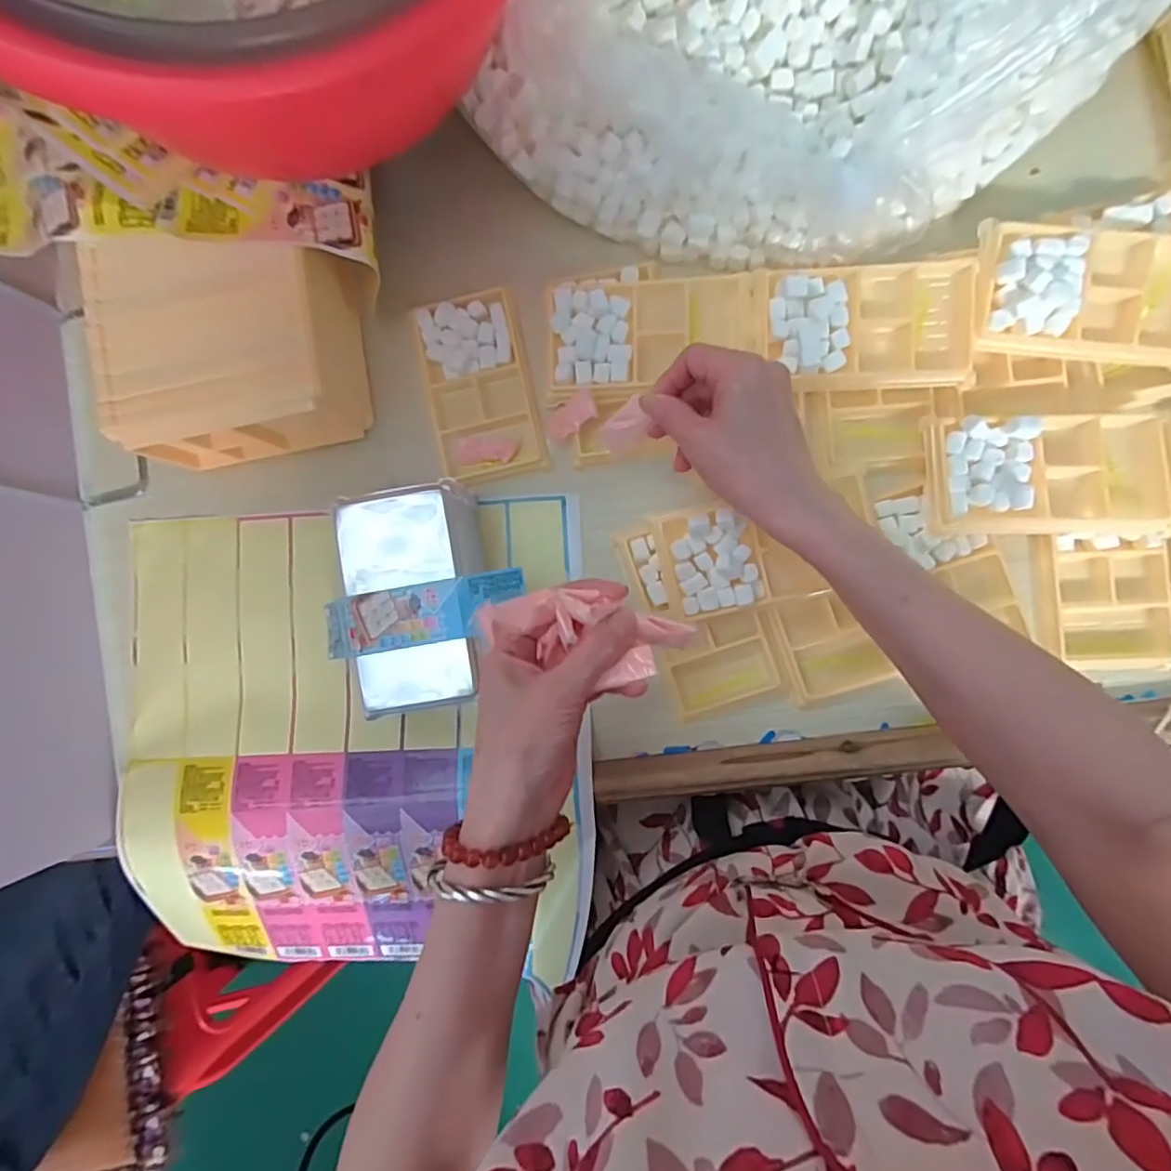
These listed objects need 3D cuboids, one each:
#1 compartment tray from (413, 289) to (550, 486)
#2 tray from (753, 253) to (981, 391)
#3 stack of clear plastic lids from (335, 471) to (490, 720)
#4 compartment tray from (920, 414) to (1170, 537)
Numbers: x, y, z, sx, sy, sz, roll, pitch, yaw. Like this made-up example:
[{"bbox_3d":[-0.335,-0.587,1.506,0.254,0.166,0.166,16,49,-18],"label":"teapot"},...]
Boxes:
[{"bbox_3d":[-0.074,-0.138,0.418,0.072,0.010,0.127,-12,88,4],"label":"compartment tray"},{"bbox_3d":[0.181,-0.171,0.384,0.133,0.024,0.085,-1,88,4],"label":"tray"},{"bbox_3d":[-0.102,0.006,0.391,0.087,0.062,0.135,-10,88,4],"label":"stack of clear plastic lids"},{"bbox_3d":[0.285,-0.070,0.373,0.133,0.025,0.075,0,88,4],"label":"compartment tray"}]

